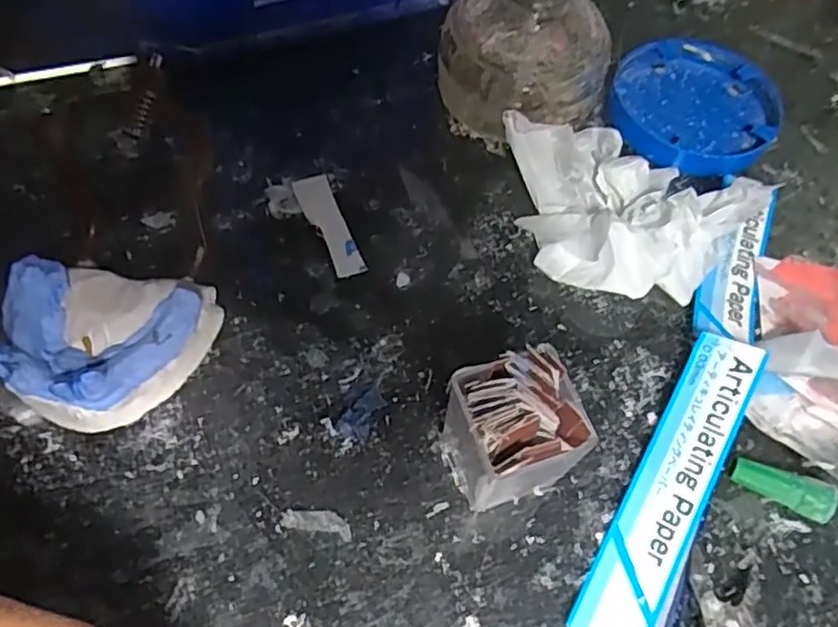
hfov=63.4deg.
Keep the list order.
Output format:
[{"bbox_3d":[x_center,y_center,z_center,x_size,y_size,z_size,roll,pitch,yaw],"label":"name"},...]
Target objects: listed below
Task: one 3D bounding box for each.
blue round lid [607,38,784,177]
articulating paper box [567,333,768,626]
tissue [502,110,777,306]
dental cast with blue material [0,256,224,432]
[{"bbox_3d":[0.134,-0.104,0.334,0.079,0.015,0.083,1,59,-3],"label":"blue round lid"},{"bbox_3d":[0.087,0.059,0.231,0.025,0.011,0.114,27,67,19],"label":"articulating paper box"},{"bbox_3d":[0.077,-0.048,0.283,0.104,0.037,0.079,37,64,17],"label":"tissue"},{"bbox_3d":[-0.112,0.009,0.240,0.068,0.031,0.058,5,59,-1],"label":"dental cast with blue material"}]

